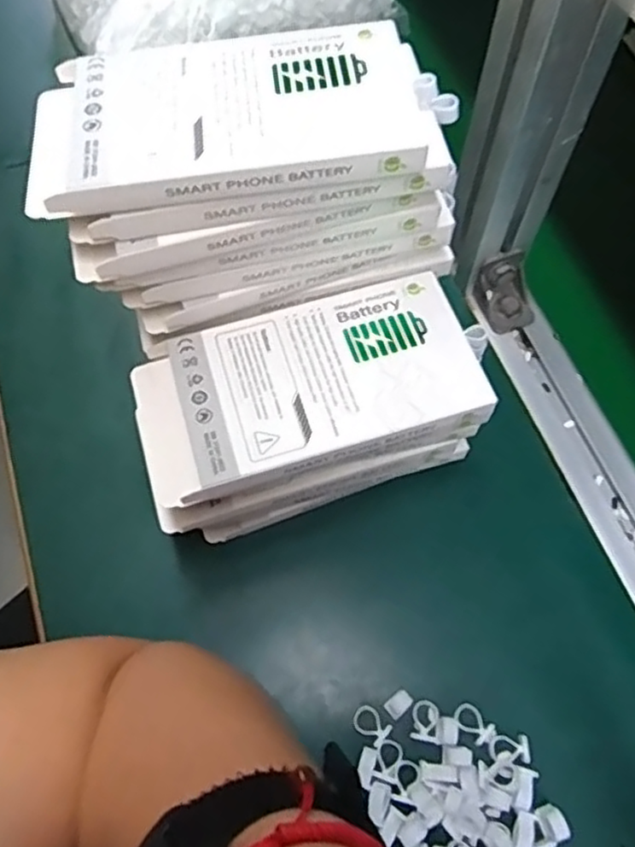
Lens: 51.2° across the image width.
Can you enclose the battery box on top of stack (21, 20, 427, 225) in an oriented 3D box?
[{"bbox_3d":[-0.037,-0.121,0.262,0.145,0.016,0.073,-7,65,-3],"label":"battery box on top of stack"}]

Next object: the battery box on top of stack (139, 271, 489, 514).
[{"bbox_3d":[-0.004,-0.016,0.304,0.151,0.020,0.079,-16,66,-7],"label":"battery box on top of stack"}]

